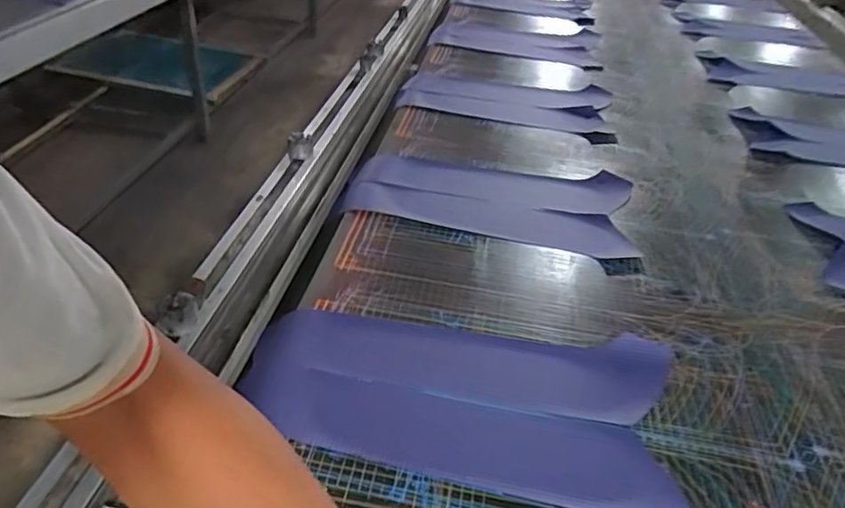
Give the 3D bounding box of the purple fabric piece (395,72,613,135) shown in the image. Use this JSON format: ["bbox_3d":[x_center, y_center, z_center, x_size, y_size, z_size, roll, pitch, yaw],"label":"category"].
[{"bbox_3d":[0.187,-0.353,1.354,0.464,0.013,0.294,8,37,3],"label":"purple fabric piece"}]

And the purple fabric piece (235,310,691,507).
[{"bbox_3d":[0.038,0.148,0.622,0.436,0.012,0.221,8,37,4],"label":"purple fabric piece"}]

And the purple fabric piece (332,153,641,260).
[{"bbox_3d":[0.103,-0.093,0.970,0.454,0.009,0.237,10,37,6],"label":"purple fabric piece"}]

